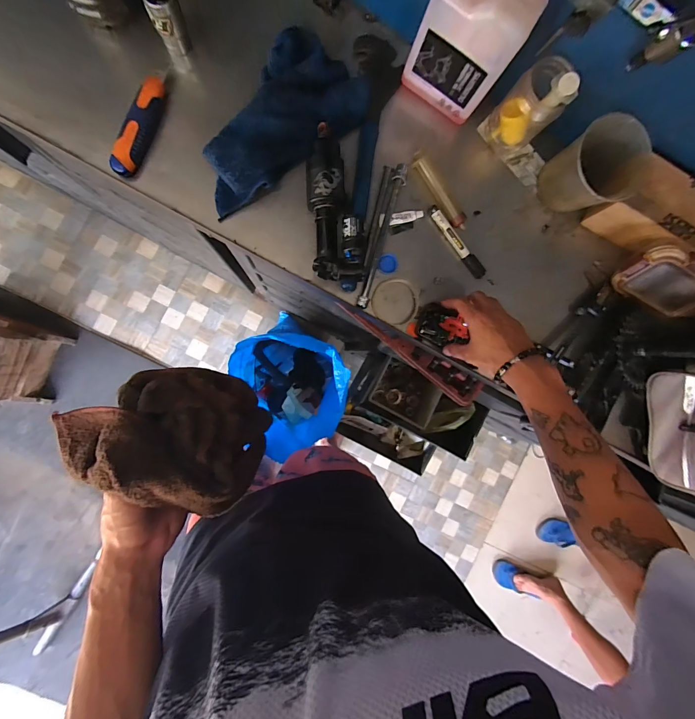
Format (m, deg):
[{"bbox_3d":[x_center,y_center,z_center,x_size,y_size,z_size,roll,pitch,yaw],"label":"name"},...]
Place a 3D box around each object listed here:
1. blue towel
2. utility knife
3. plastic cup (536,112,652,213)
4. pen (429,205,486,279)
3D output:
[{"bbox_3d":[-0.112,-0.353,0.505,0.282,0.043,0.165,-40,96,-5],"label":"blue towel"},{"bbox_3d":[-0.293,-0.337,0.495,0.031,0.029,0.156,21,88,-7],"label":"utility knife"},{"bbox_3d":[0.375,-0.287,0.543,0.107,0.101,0.114,0,91,-8],"label":"plastic cup"},{"bbox_3d":[0.178,-0.190,0.565,0.020,0.011,0.139,-42,96,-5],"label":"pen"}]

